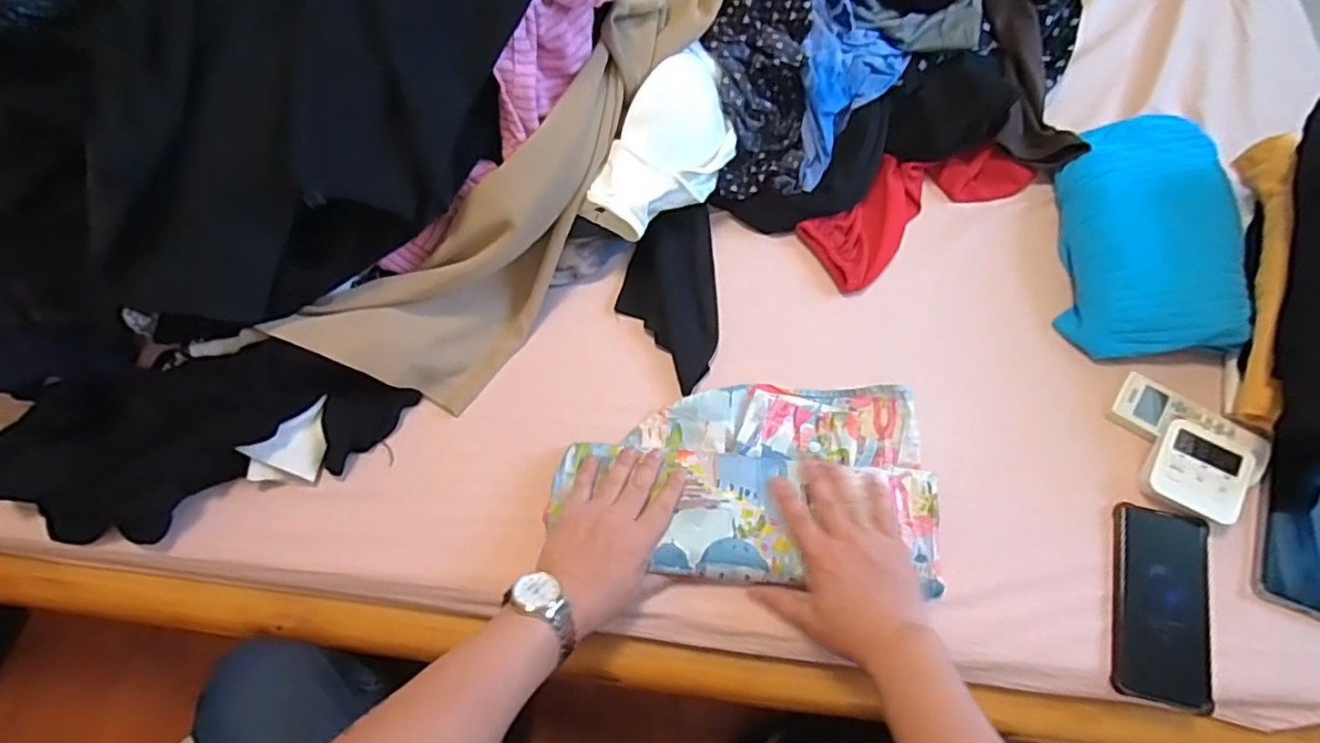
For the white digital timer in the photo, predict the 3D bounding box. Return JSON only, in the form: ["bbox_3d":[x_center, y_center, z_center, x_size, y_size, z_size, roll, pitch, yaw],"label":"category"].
[{"bbox_3d":[0.491,0.089,0.588,0.076,0.021,0.082,28,72,13],"label":"white digital timer"}]

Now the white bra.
[{"bbox_3d":[0.012,-0.227,0.669,0.087,0.100,0.196,29,72,13],"label":"white bra"}]

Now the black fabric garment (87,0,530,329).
[{"bbox_3d":[-0.269,-0.264,0.539,0.519,0.250,0.120,-54,35,15],"label":"black fabric garment"}]

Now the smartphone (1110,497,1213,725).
[{"bbox_3d":[0.437,0.202,0.559,0.078,0.012,0.159,12,69,7],"label":"smartphone"}]

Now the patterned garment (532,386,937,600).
[{"bbox_3d":[0.079,0.099,0.609,0.342,0.027,0.186,3,68,4],"label":"patterned garment"}]

